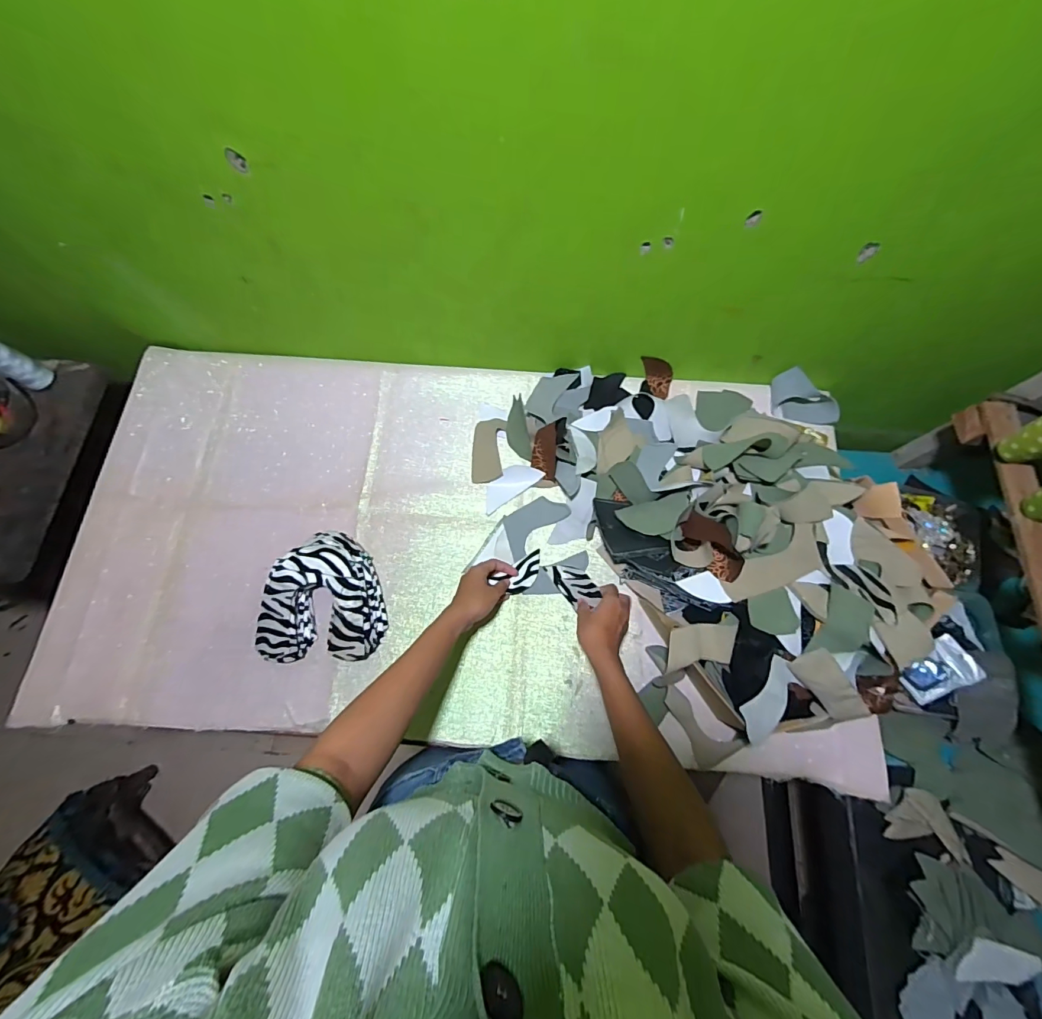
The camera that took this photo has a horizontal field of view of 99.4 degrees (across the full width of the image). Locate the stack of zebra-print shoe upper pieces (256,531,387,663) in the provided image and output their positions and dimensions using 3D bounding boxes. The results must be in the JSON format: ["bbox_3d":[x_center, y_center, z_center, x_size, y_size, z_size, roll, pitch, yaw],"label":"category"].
[{"bbox_3d":[-0.286,0.123,0.643,0.163,0.056,0.179,-2,74,0],"label":"stack of zebra-print shoe upper pieces"}]

